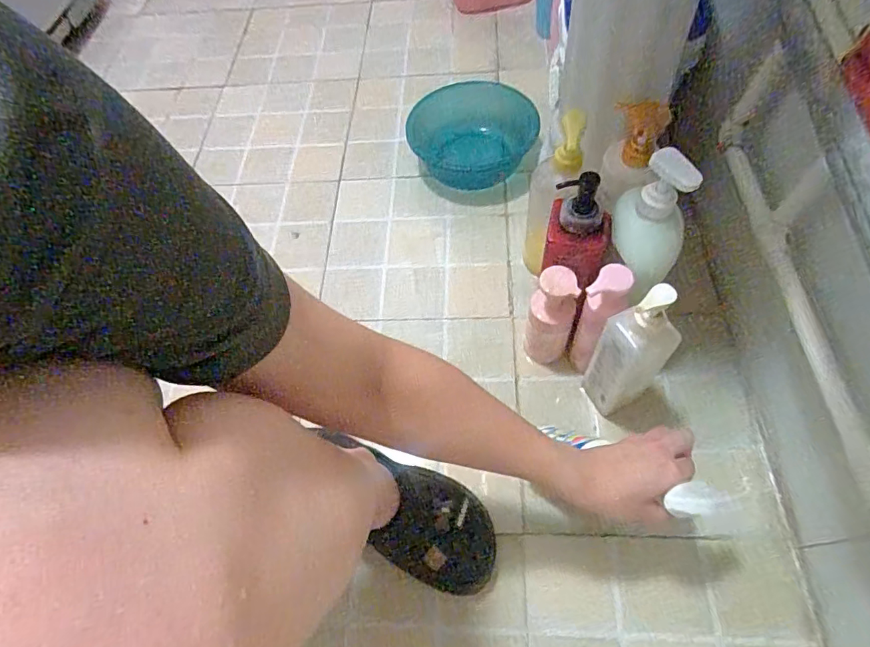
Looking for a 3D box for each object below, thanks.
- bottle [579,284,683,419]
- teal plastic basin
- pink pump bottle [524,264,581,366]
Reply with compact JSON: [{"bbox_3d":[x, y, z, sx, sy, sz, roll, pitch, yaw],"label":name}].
[{"bbox_3d":[0.223,0.046,0.557,0.087,0.247,0.060,37,70,22],"label":"bottle"},{"bbox_3d":[0.071,-0.346,0.900,0.218,0.089,0.197,-13,61,-2],"label":"teal plastic basin"},{"bbox_3d":[0.150,-0.002,0.631,0.059,0.170,0.048,11,63,11],"label":"pink pump bottle"}]

